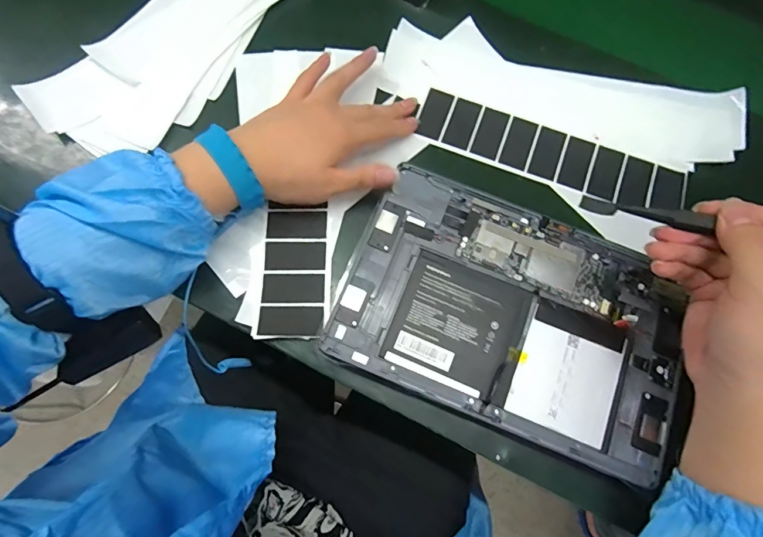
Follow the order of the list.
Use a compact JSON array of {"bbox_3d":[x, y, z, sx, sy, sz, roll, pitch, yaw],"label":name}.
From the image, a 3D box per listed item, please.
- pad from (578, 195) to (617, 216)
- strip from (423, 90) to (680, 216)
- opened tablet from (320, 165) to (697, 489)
[{"bbox_3d":[0.149,-0.043,0.286,0.023,0.006,0.008,21,73,19],"label":"pad"},{"bbox_3d":[0.147,-0.098,0.371,0.235,0.004,0.060,21,77,4],"label":"strip"},{"bbox_3d":[0.104,0.032,0.315,0.253,0.012,0.165,22,73,4],"label":"opened tablet"}]

